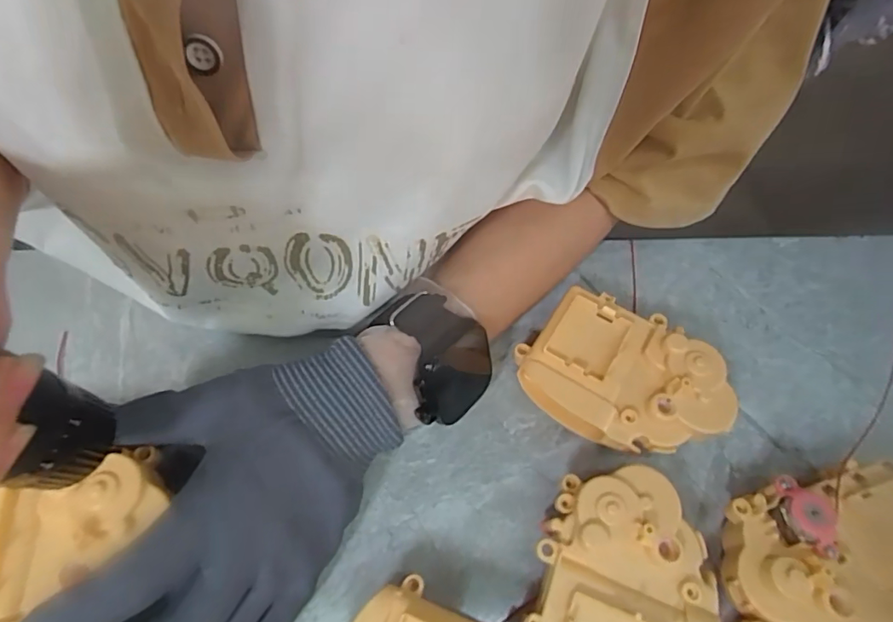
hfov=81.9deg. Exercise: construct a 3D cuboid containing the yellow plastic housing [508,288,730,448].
[{"bbox_3d":[0.090,0.035,0.271,0.100,0.041,0.072,20,63,8],"label":"yellow plastic housing"}]

